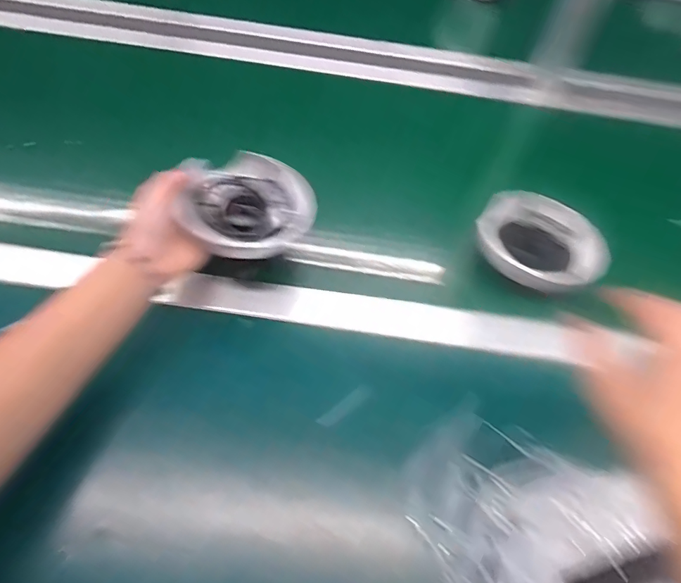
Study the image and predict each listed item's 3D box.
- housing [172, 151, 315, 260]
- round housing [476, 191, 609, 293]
[{"bbox_3d":[-0.085,-0.083,0.426,0.114,0.044,0.104,2,55,-3],"label":"housing"},{"bbox_3d":[0.209,-0.049,0.473,0.131,0.040,0.113,27,57,14],"label":"round housing"}]

